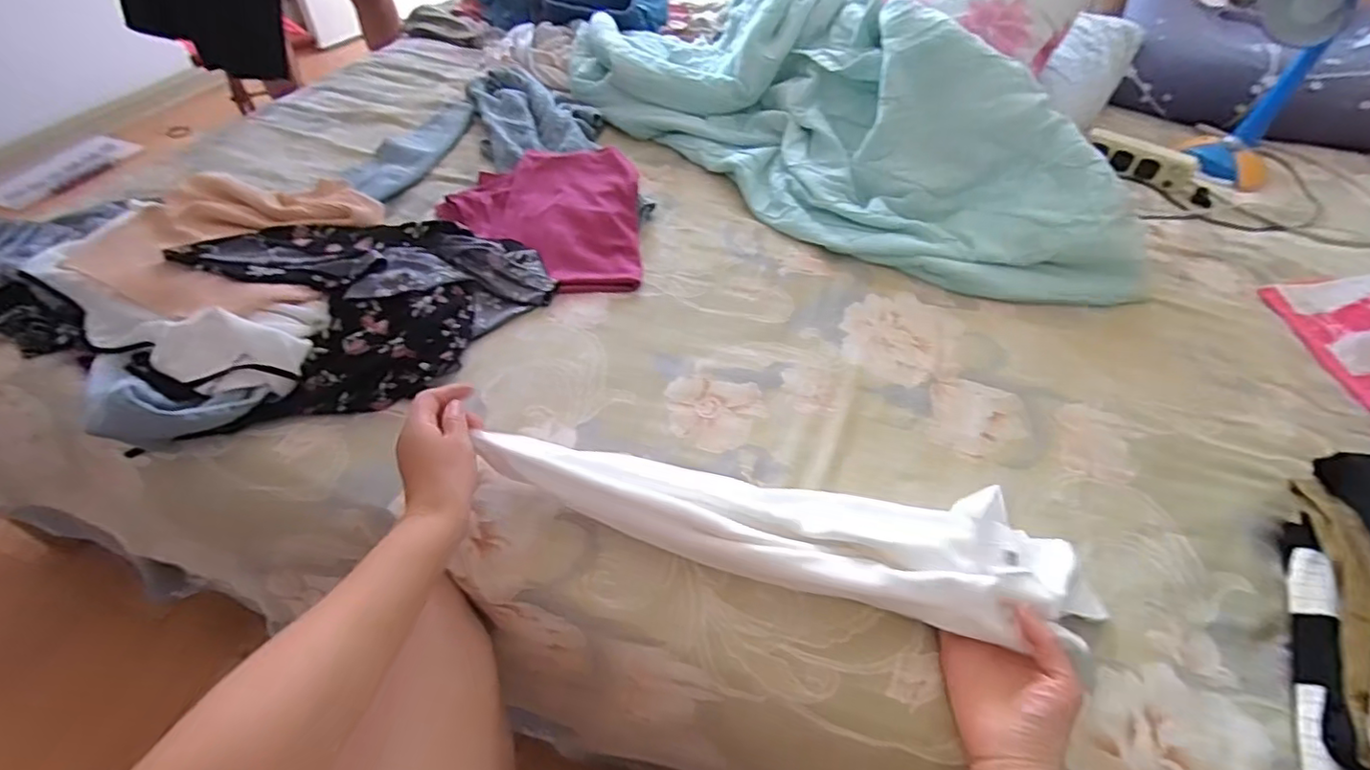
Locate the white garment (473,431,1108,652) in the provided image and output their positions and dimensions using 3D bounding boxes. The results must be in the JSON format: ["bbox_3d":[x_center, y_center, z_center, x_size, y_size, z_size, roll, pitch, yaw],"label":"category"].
[{"bbox_3d":[0.087,0.124,0.522,0.516,0.067,0.112,11,49,5],"label":"white garment"}]

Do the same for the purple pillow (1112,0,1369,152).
[{"bbox_3d":[1.163,-0.667,1.234,0.475,0.154,0.396,19,49,13],"label":"purple pillow"}]

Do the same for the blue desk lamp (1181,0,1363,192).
[{"bbox_3d":[0.979,-0.519,0.985,0.193,0.342,0.167,-34,59,-30],"label":"blue desk lamp"}]

